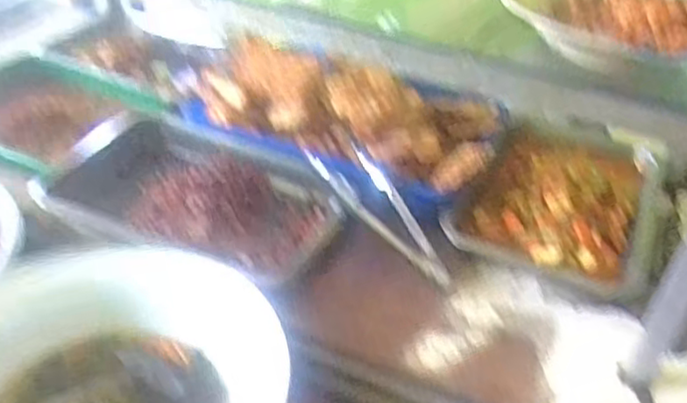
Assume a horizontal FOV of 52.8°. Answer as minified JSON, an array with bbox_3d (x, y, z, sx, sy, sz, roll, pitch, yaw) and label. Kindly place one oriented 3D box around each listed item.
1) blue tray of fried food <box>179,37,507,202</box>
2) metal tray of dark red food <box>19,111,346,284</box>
[{"bbox_3d":[-0.004,-0.102,0.826,0.360,0.082,0.170,19,39,19],"label":"blue tray of fried food"},{"bbox_3d":[-0.154,-0.007,0.747,0.304,0.047,0.206,13,38,12],"label":"metal tray of dark red food"}]

